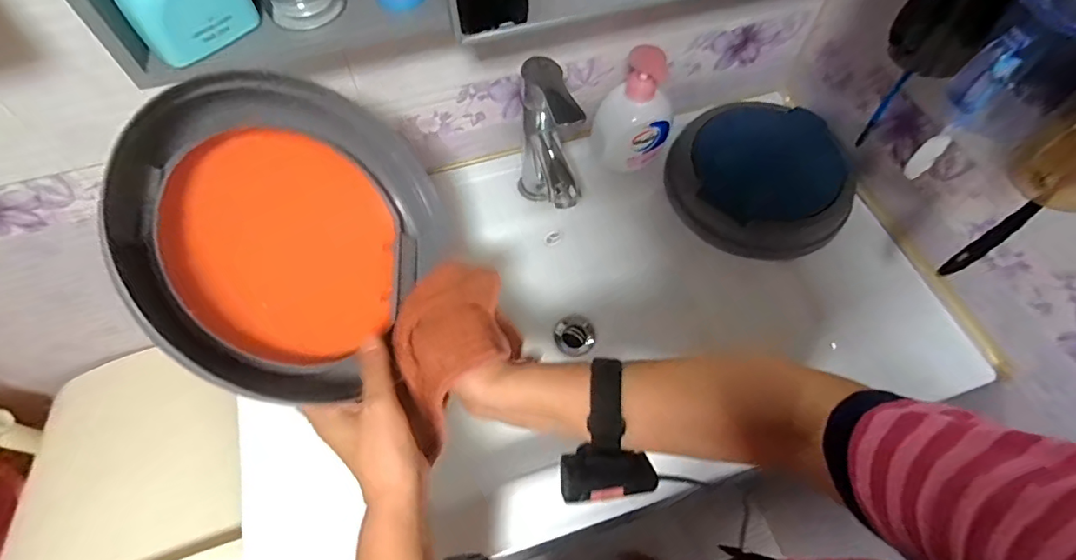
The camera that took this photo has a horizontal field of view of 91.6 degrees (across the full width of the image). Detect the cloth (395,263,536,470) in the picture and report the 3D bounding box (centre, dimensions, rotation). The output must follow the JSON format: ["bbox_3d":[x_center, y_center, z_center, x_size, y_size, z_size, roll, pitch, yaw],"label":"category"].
[{"bbox_3d":[-0.067,0.051,0.431,0.097,0.068,0.137,-16,61,-9],"label":"cloth"}]

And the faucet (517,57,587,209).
[{"bbox_3d":[0.016,-0.134,0.600,0.046,0.188,0.136,-17,61,-9],"label":"faucet"}]

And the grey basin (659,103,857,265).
[{"bbox_3d":[0.299,-0.135,0.691,0.237,0.046,0.225,0,60,0],"label":"grey basin"}]

